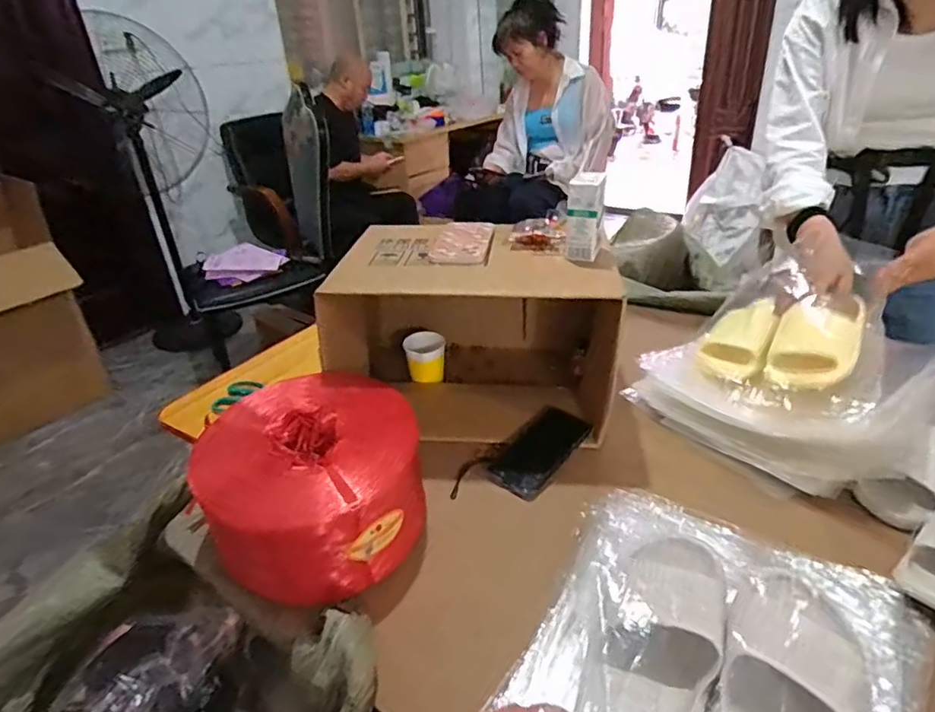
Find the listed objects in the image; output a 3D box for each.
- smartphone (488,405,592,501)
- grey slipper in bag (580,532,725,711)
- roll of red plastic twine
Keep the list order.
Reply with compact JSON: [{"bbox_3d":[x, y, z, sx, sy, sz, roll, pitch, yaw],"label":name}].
[{"bbox_3d":[0.103,0.134,0.809,0.081,0.012,0.153,30,59,27],"label":"smartphone"},{"bbox_3d":[0.159,0.270,0.490,0.098,0.062,0.287,11,45,26],"label":"grey slipper in bag"},{"bbox_3d":[-0.187,0.154,0.703,0.249,0.131,0.281,-22,34,-28],"label":"roll of red plastic twine"}]

